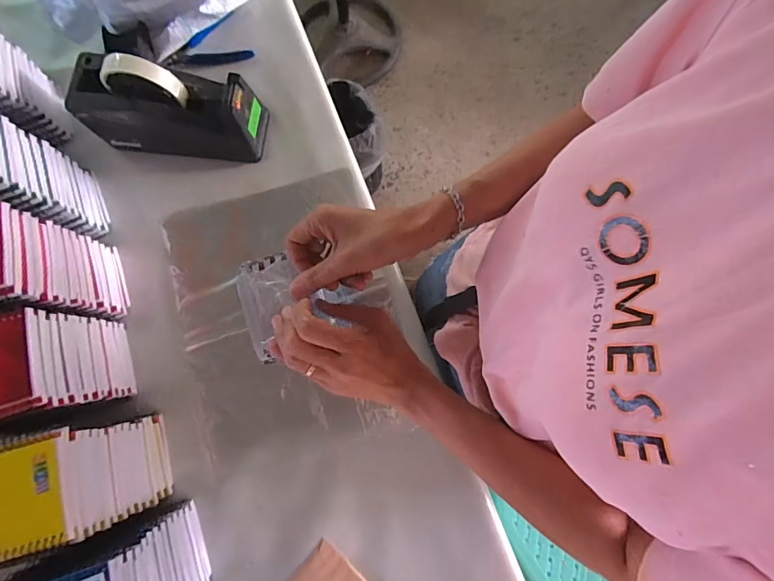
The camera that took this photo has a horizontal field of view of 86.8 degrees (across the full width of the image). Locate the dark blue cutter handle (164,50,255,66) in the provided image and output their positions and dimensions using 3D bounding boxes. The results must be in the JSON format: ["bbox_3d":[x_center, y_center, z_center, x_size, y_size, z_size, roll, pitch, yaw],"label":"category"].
[{"bbox_3d":[-0.247,-0.325,0.571,0.122,0.007,0.014,-7,79,-1],"label":"dark blue cutter handle"}]

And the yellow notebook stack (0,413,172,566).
[{"bbox_3d":[-0.321,0.187,0.399,0.137,0.144,0.095,-12,79,-2],"label":"yellow notebook stack"}]

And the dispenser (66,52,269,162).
[{"bbox_3d":[-0.262,-0.222,0.495,0.202,0.115,0.074,4,79,1],"label":"dispenser"}]

